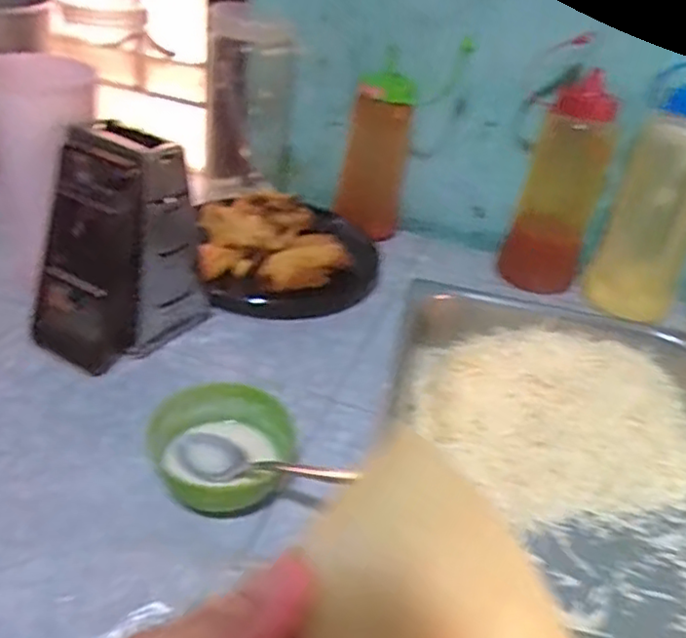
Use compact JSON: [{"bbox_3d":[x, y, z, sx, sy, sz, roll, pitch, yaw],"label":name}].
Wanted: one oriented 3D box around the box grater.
[{"bbox_3d":[-0.182,-0.059,0.542,0.097,0.161,0.119,19,35,16],"label":"box grater"}]

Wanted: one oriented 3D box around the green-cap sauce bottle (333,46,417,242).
[{"bbox_3d":[0.036,-0.180,0.743,0.074,0.182,0.063,8,34,0],"label":"green-cap sauce bottle"}]

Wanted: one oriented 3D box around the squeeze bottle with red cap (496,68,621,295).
[{"bbox_3d":[0.220,-0.135,0.709,0.073,0.212,0.074,2,34,-8],"label":"squeeze bottle with red cap"}]

